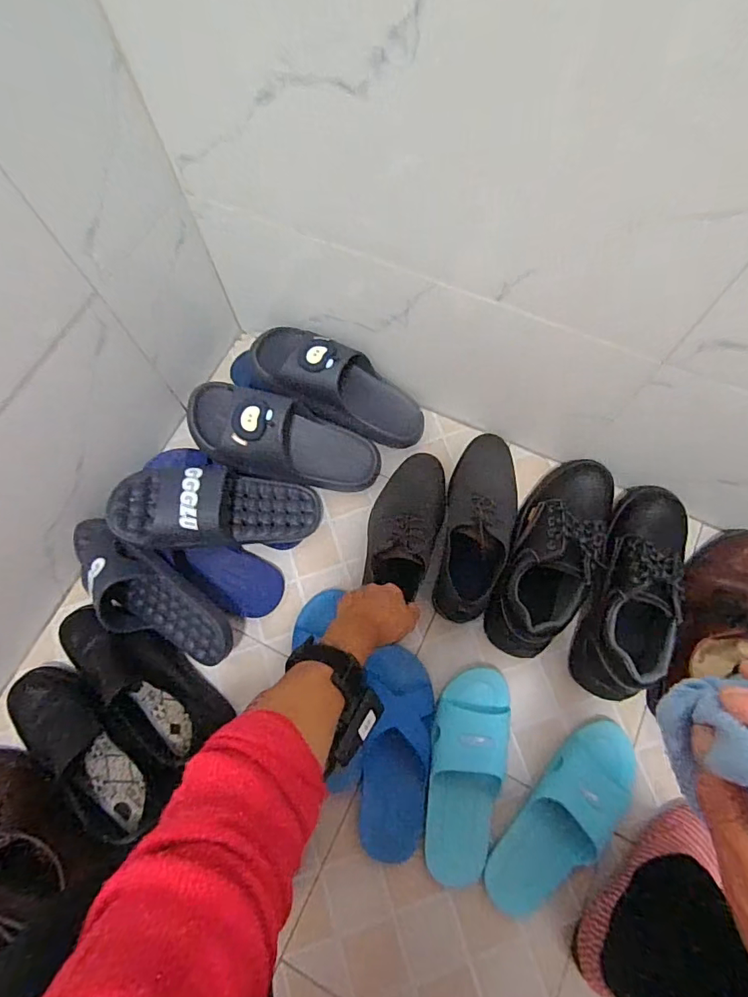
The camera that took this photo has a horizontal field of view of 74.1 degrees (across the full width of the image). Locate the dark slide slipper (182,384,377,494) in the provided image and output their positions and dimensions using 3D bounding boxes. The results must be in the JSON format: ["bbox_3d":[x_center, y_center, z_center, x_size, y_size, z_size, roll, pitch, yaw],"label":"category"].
[{"bbox_3d":[-0.119,-0.083,0.719,0.282,0.089,0.097,18,70,-20],"label":"dark slide slipper"}]

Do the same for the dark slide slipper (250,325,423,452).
[{"bbox_3d":[-0.039,-0.173,0.727,0.281,0.071,0.094,22,71,-16],"label":"dark slide slipper"}]

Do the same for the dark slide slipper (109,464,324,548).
[{"bbox_3d":[-0.204,0.007,0.676,0.279,0.084,0.097,-1,69,-25],"label":"dark slide slipper"}]

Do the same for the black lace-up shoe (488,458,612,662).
[{"bbox_3d":[0.239,0.067,0.663,0.106,0.101,0.290,27,74,11],"label":"black lace-up shoe"}]

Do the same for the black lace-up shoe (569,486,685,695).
[{"bbox_3d":[0.345,0.117,0.647,0.108,0.116,0.278,24,73,10],"label":"black lace-up shoe"}]

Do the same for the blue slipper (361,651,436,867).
[{"bbox_3d":[0.030,0.326,0.636,0.084,0.049,0.245,4,71,3],"label":"blue slipper"}]

